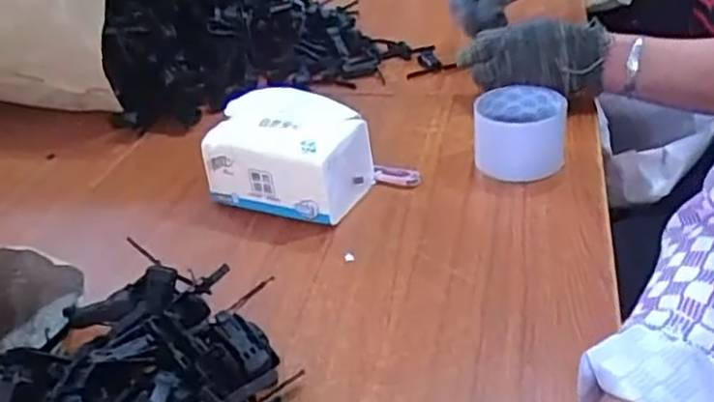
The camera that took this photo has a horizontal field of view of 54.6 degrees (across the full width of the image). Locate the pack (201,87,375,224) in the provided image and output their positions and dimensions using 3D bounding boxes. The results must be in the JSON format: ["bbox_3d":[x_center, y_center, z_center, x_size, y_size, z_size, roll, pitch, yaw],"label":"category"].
[{"bbox_3d":[-0.060,-0.046,0.652,0.134,0.092,0.103,11,35,25],"label":"pack"}]

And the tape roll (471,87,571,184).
[{"bbox_3d":[0.158,-0.065,0.675,0.086,0.061,0.084,-2,32,6],"label":"tape roll"}]

